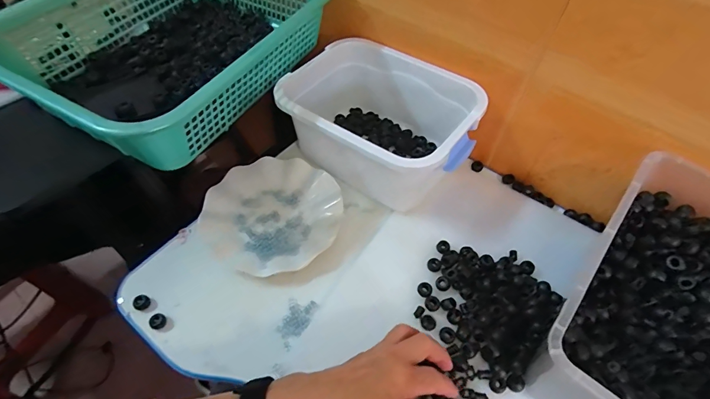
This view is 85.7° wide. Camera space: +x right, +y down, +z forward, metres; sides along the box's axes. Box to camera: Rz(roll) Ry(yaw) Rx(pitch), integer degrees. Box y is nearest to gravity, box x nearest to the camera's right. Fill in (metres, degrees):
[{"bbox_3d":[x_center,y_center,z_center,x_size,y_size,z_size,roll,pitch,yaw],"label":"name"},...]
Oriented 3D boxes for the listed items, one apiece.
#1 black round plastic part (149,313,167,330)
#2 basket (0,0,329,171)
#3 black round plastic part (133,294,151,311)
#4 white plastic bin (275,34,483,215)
[{"bbox_3d":[-0.226,0.138,0.436,0.015,0.014,0.017,33,59,20],"label":"black round plastic part"},{"bbox_3d":[-0.235,-0.216,0.508,0.302,0.095,0.379,25,57,15],"label":"basket"},{"bbox_3d":[-0.252,0.121,0.451,0.018,0.008,0.018,1,54,-2],"label":"black round plastic part"},{"bbox_3d":[0.032,-0.107,0.549,0.254,0.121,0.184,32,59,19],"label":"white plastic bin"}]

